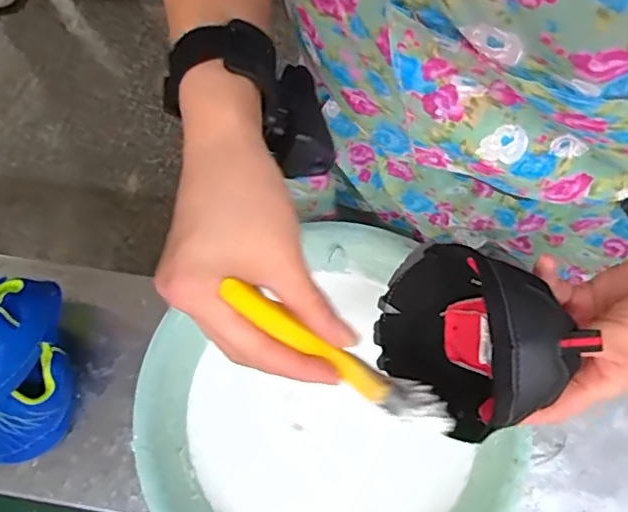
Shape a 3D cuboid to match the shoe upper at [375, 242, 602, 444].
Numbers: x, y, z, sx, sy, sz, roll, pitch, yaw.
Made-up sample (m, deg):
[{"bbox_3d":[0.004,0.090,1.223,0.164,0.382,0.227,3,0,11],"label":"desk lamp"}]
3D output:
[{"bbox_3d":[0.092,0.050,0.363,0.080,0.115,0.114,-37,74,-10],"label":"shoe upper"}]

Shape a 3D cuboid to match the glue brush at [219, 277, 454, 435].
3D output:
[{"bbox_3d":[0.018,0.055,0.292,0.157,0.016,0.025,36,71,-28],"label":"glue brush"}]

